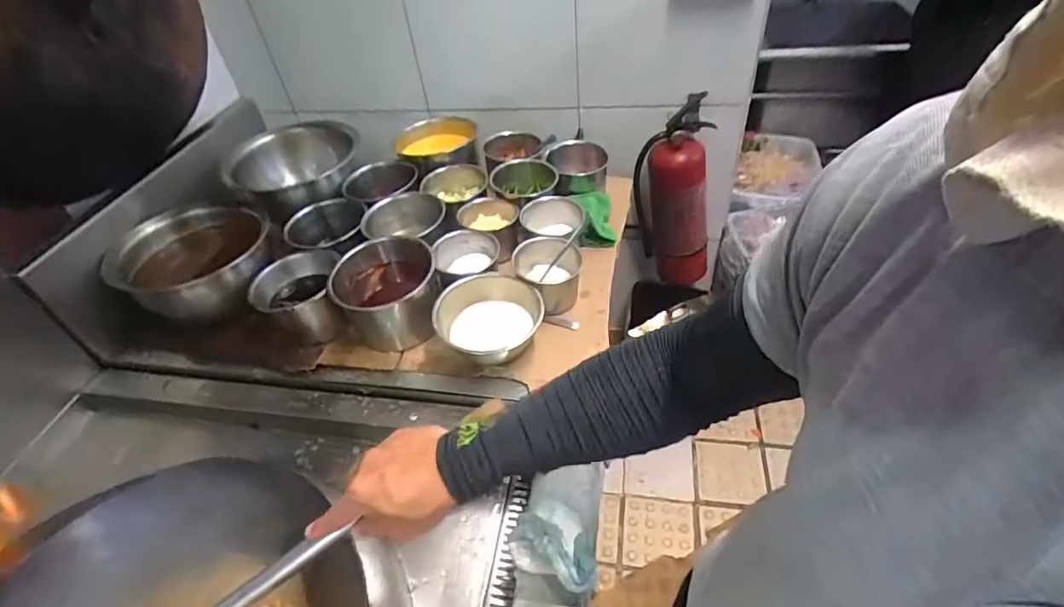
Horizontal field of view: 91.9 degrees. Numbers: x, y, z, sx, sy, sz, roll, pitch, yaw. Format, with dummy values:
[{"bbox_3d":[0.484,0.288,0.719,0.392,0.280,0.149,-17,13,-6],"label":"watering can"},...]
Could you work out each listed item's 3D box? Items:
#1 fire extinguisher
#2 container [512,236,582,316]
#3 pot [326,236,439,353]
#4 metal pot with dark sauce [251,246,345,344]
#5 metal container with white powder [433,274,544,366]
[{"bbox_3d":[0.340,-0.221,1.224,0.168,0.476,0.137,11,47,18],"label":"fire extinguisher"},{"bbox_3d":[0.037,-0.050,0.879,0.104,0.082,0.111,-14,44,-7],"label":"container"},{"bbox_3d":[-0.238,-0.007,0.872,0.161,0.142,0.151,-4,44,4],"label":"pot"},{"bbox_3d":[-0.394,-0.007,0.883,0.138,0.093,0.132,-17,45,-10],"label":"metal pot with dark sauce"},{"bbox_3d":[-0.063,0.030,0.819,0.159,0.085,0.144,-31,49,-23],"label":"metal container with white powder"}]

